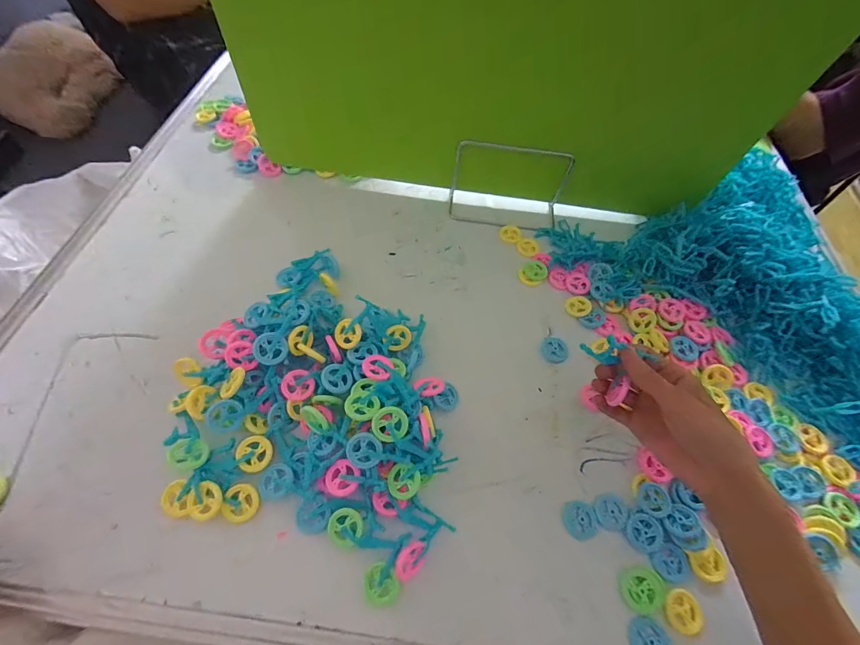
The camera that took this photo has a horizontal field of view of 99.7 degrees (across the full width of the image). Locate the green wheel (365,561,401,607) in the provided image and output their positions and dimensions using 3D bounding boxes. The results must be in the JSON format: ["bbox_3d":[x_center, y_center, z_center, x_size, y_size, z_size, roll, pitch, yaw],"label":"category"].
[{"bbox_3d":[-0.038,0.206,0.287,0.025,0.008,0.030,-17,63,-14],"label":"green wheel"}]

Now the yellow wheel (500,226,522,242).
[{"bbox_3d":[0.110,-0.121,0.494,0.027,0.009,0.030,17,60,5],"label":"yellow wheel"}]

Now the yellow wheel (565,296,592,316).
[{"bbox_3d":[0.180,-0.020,0.439,0.032,0.004,0.027,-16,63,-13],"label":"yellow wheel"}]

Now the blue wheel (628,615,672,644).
[{"bbox_3d":[0.174,0.251,0.284,0.035,0.004,0.029,26,62,10],"label":"blue wheel"}]

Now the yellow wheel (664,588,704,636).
[{"bbox_3d":[0.207,0.233,0.294,0.028,0.009,0.027,2,60,-3],"label":"yellow wheel"}]

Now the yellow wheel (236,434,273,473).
[{"bbox_3d":[-0.153,0.115,0.318,0.028,0.007,0.030,2,60,-3],"label":"yellow wheel"}]

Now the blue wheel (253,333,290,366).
[{"bbox_3d":[-0.148,0.024,0.337,0.029,0.004,0.030,3,77,-14],"label":"blue wheel"}]

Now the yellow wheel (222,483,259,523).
[{"bbox_3d":[-0.160,0.154,0.309,0.027,0.009,0.029,2,60,-3],"label":"yellow wheel"}]

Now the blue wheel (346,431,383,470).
[{"bbox_3d":[-0.054,0.107,0.304,0.030,0.004,0.030,0,87,-1],"label":"blue wheel"}]

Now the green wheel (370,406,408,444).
[{"bbox_3d":[-0.033,0.085,0.303,0.029,0.004,0.028,-18,83,-8],"label":"green wheel"}]

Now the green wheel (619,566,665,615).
[{"bbox_3d":[0.177,0.221,0.299,0.035,0.007,0.031,6,60,-1],"label":"green wheel"}]

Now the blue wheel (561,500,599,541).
[{"bbox_3d":[0.136,0.176,0.325,0.028,0.004,0.030,2,60,-3],"label":"blue wheel"}]

